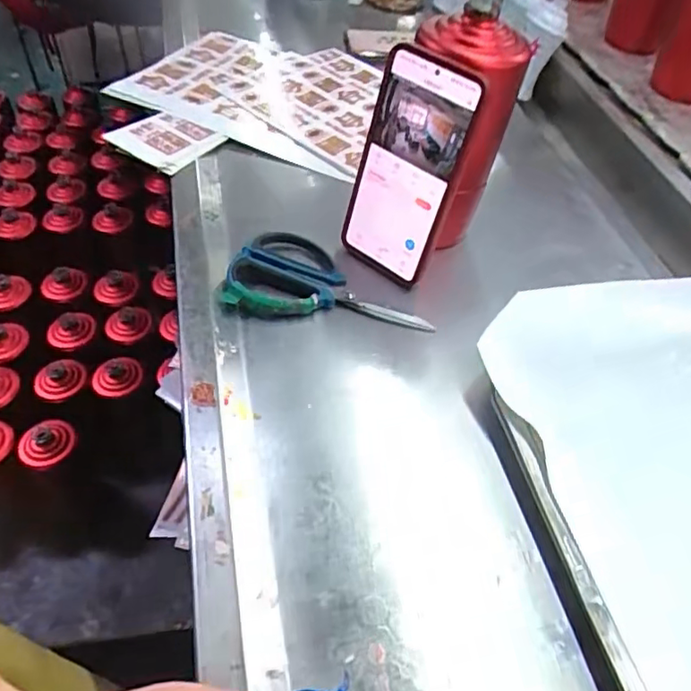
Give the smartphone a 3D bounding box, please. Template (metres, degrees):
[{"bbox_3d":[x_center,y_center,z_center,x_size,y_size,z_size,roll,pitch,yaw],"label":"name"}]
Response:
[{"bbox_3d":[0.044,-0.131,0.457,0.080,0.164,0.012,35,39,21],"label":"smartphone"}]

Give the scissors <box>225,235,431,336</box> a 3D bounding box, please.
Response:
[{"bbox_3d":[-0.010,-0.052,0.479,0.161,0.011,0.088,10,50,4],"label":"scissors"}]

